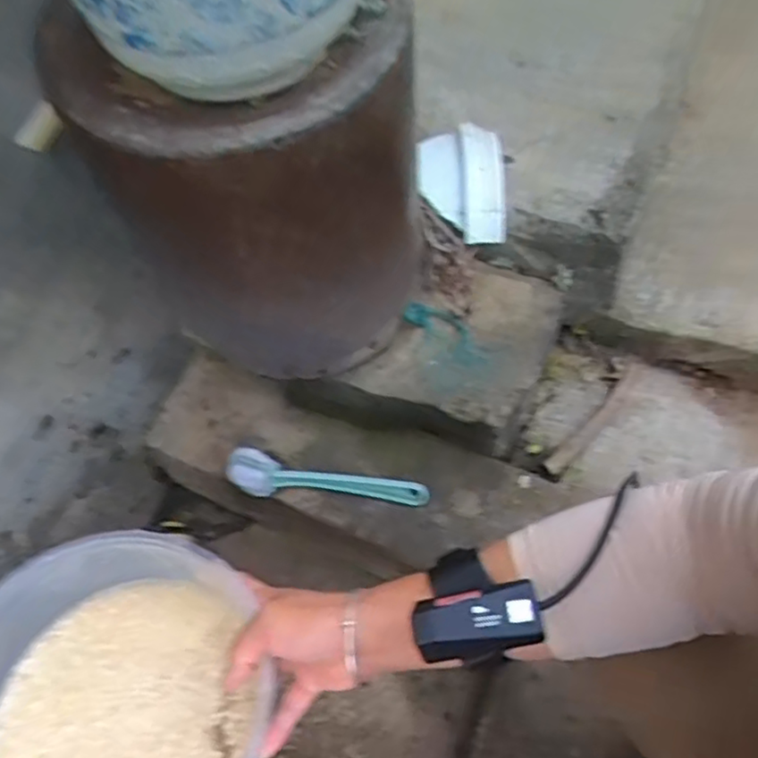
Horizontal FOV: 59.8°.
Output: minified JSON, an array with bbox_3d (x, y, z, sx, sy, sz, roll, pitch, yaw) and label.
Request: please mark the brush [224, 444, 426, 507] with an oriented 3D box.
[{"bbox_3d":[-0.056,0.112,0.701,0.214,0.036,0.041,9,58,11],"label":"brush"}]

